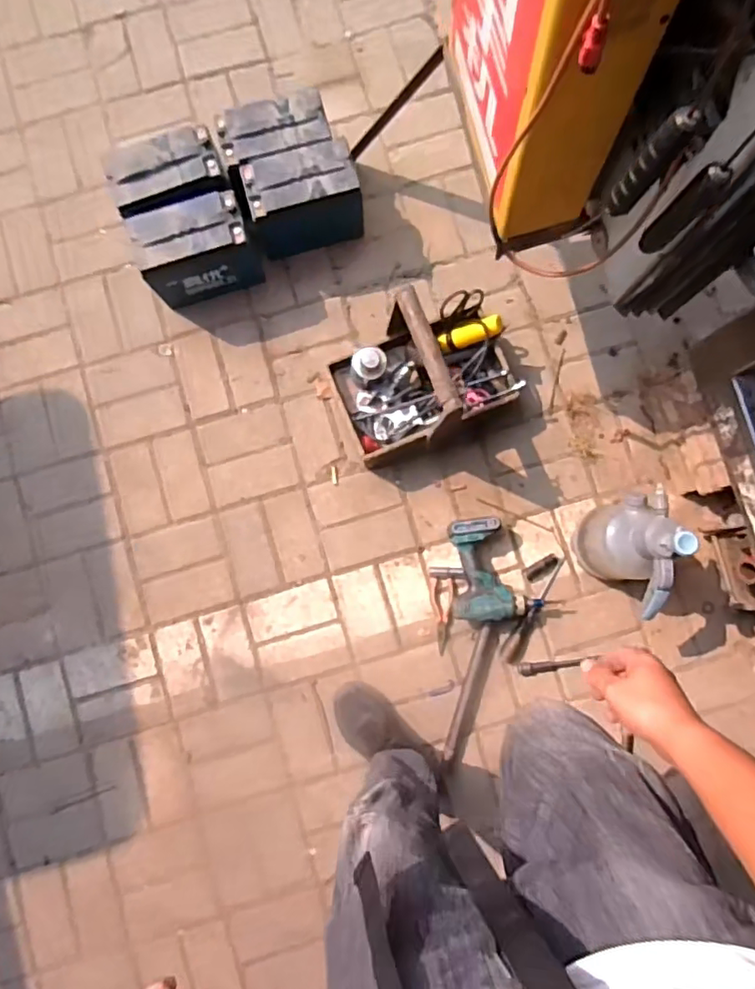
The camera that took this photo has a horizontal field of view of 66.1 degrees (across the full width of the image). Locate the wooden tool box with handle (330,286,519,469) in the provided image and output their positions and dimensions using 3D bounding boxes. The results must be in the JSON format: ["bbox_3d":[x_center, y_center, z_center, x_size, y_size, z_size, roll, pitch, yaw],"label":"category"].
[{"bbox_3d":[0.094,-0.232,1.110,0.339,0.224,0.240,-21,84,-2],"label":"wooden tool box with handle"}]

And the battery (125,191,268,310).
[{"bbox_3d":[-0.367,-0.498,1.204,0.225,0.184,0.131,-21,84,-2],"label":"battery"}]

